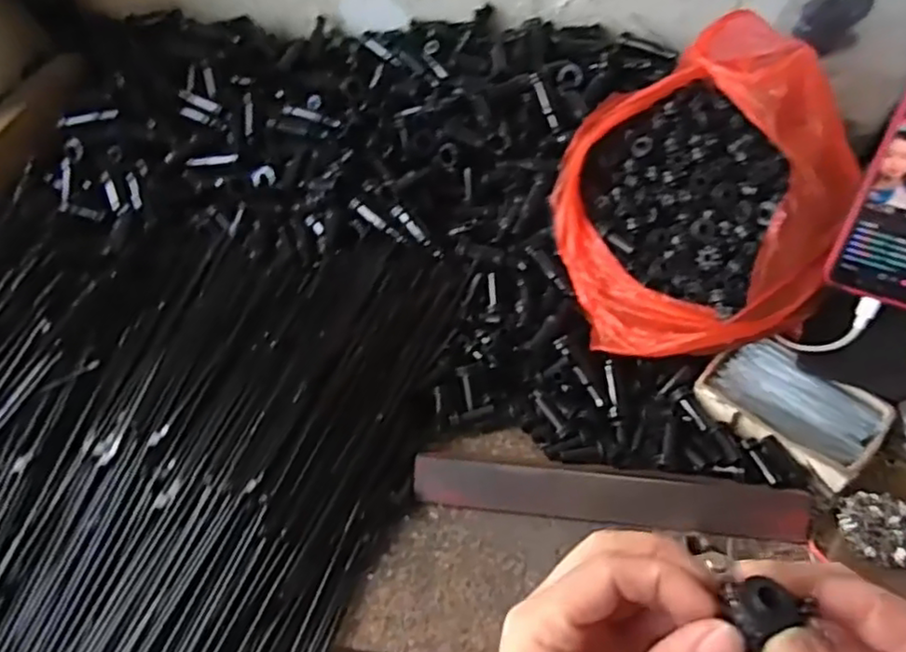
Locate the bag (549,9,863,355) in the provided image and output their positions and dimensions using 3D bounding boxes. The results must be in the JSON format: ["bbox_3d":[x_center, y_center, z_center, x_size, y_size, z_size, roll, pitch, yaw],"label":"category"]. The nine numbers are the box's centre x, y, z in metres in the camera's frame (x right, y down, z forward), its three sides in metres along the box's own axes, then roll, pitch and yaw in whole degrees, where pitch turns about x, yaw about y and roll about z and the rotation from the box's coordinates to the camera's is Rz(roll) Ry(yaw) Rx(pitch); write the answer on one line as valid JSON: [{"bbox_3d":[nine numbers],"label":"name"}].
[{"bbox_3d":[0.201,-0.106,0.550,0.220,0.175,0.235,-18,49,-11],"label":"bag"}]

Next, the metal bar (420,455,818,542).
[{"bbox_3d":[0.115,0.130,0.493,0.284,0.010,0.037,5,81,6],"label":"metal bar"}]

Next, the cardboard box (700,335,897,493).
[{"bbox_3d":[0.264,0.062,0.515,0.127,0.028,0.082,27,56,27],"label":"cardboard box"}]

